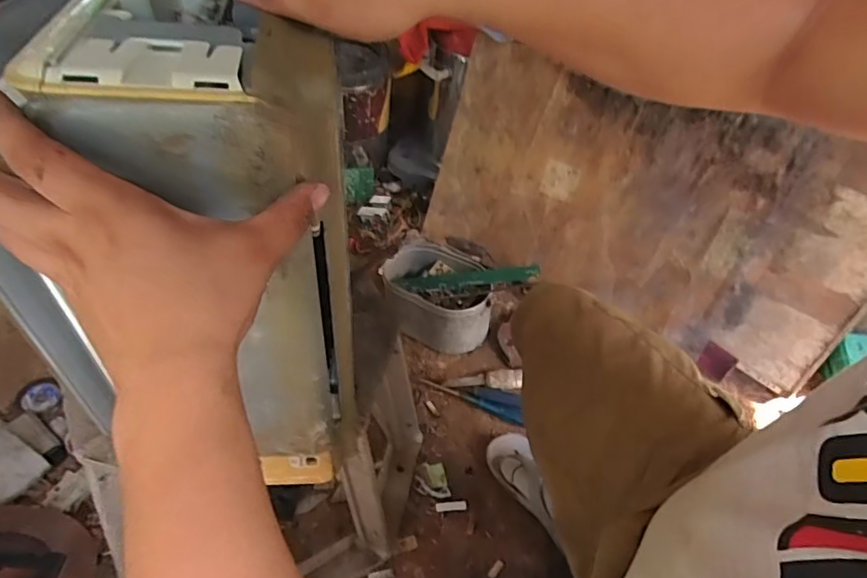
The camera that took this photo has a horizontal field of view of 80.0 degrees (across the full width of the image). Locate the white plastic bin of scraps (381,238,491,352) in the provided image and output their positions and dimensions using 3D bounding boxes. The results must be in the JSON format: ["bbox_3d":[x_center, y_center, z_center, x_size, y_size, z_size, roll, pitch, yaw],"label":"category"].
[{"bbox_3d":[-0.008,0.017,1.084,0.206,0.148,0.209,-5,47,-9],"label":"white plastic bin of scraps"}]

